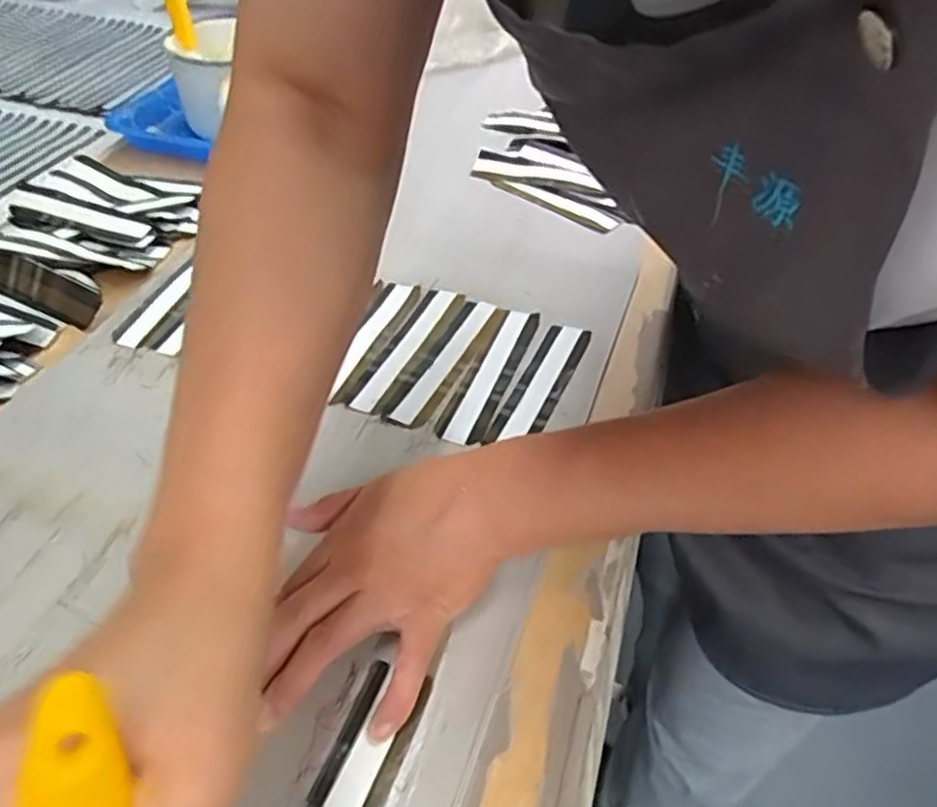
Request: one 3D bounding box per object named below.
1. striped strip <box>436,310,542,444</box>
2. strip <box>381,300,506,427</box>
[{"bbox_3d":[0.016,-0.023,0.514,0.032,0.004,0.139,16,46,14],"label":"striped strip"},{"bbox_3d":[-0.016,-0.032,0.523,0.034,0.004,0.142,18,47,17],"label":"strip"}]

